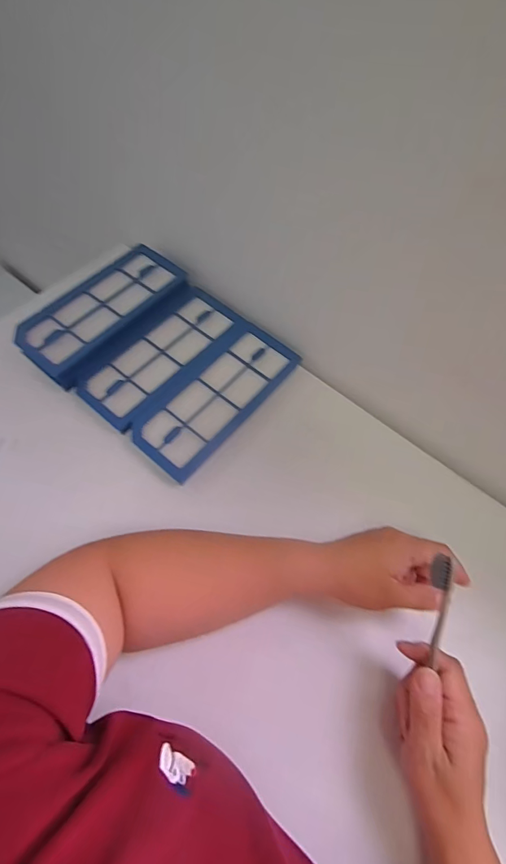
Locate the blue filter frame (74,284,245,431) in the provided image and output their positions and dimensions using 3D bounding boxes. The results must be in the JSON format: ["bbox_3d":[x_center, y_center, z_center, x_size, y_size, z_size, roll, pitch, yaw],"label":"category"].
[{"bbox_3d":[-0.106,-0.094,0.465,0.087,0.009,0.202,37,65,15],"label":"blue filter frame"}]

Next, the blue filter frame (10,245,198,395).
[{"bbox_3d":[-0.175,-0.146,0.472,0.089,0.022,0.203,39,66,16],"label":"blue filter frame"}]

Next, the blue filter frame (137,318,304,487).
[{"bbox_3d":[-0.039,-0.042,0.444,0.092,0.010,0.204,35,65,14],"label":"blue filter frame"}]

